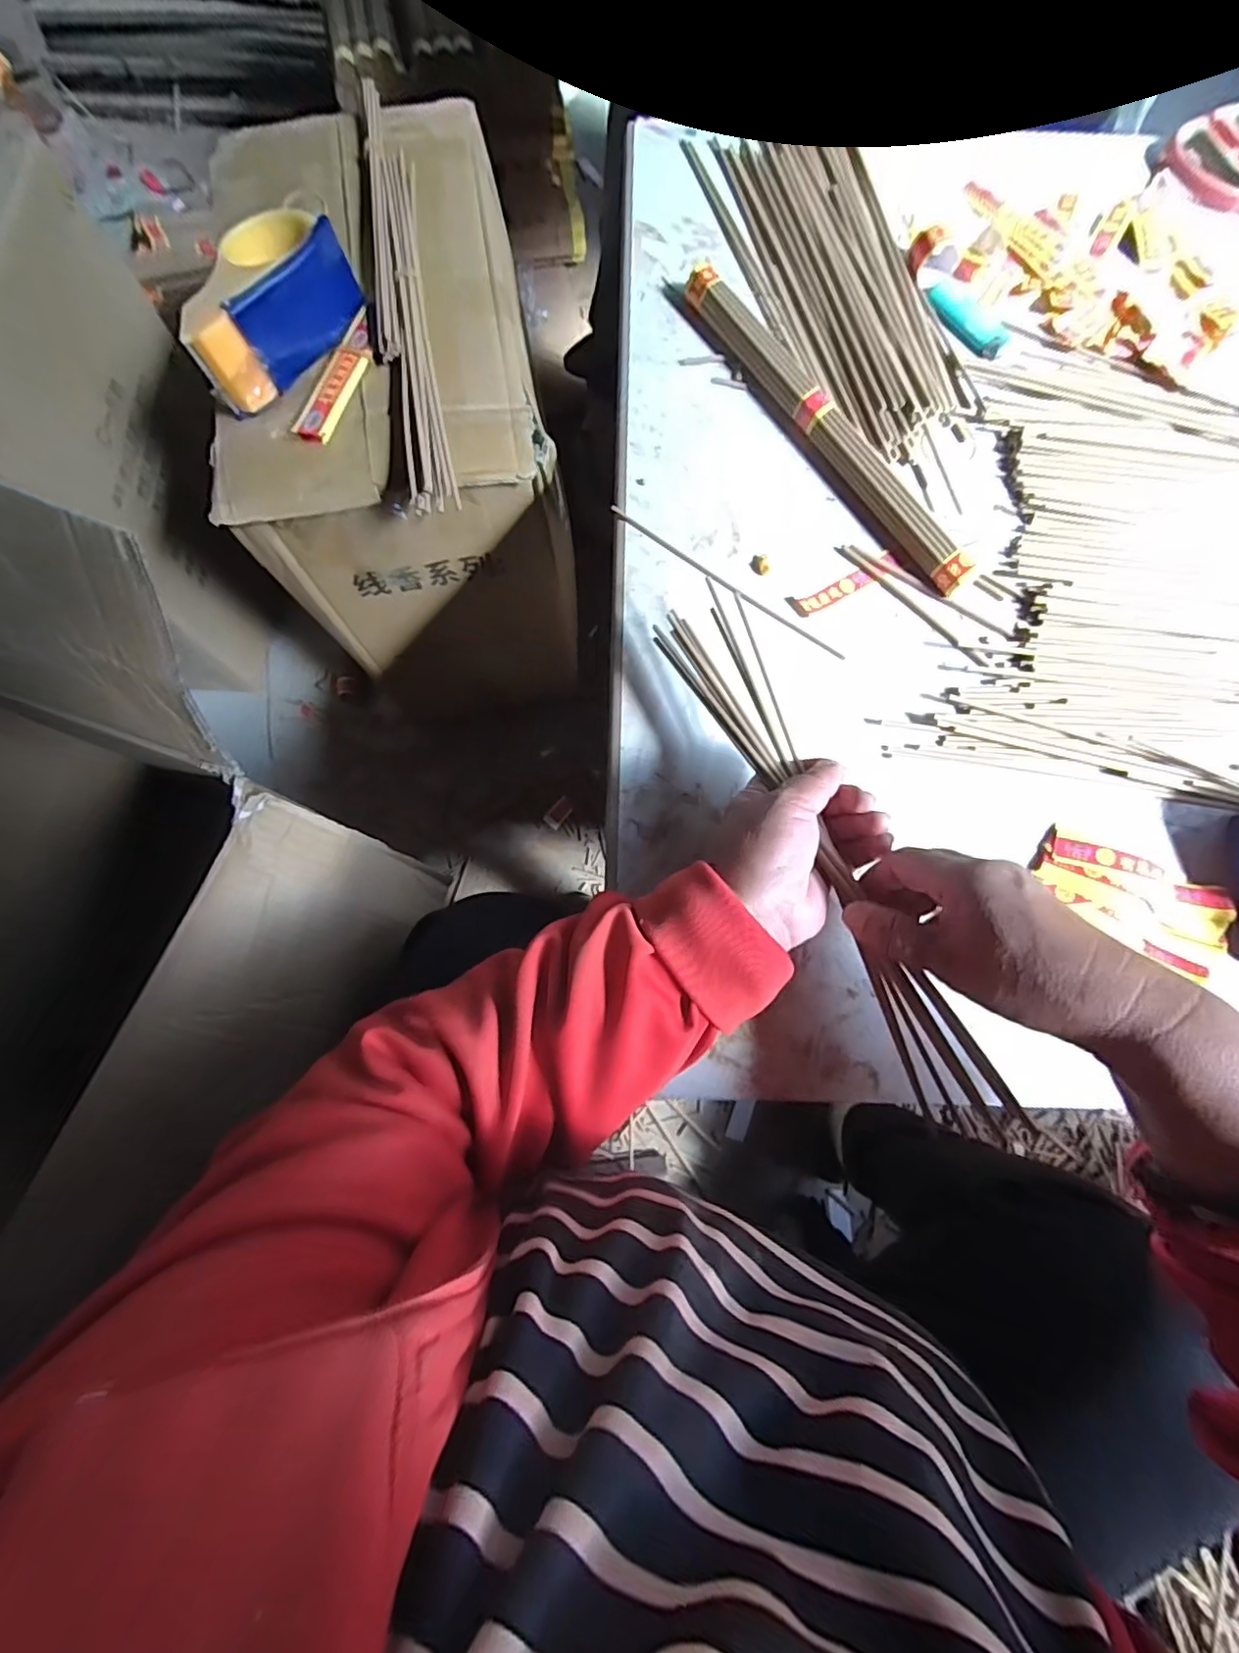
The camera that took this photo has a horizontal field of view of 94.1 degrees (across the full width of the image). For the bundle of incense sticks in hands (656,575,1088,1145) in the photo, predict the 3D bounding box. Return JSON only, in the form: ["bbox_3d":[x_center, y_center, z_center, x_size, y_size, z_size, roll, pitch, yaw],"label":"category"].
[{"bbox_3d":[0.113,0.010,0.314,0.049,0.019,0.332,-31,74,20],"label":"bundle of incense sticks in hands"}]

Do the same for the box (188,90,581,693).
[{"bbox_3d":[-0.213,-0.428,0.623,0.268,0.280,0.416,-8,78,-2],"label":"box"}]

